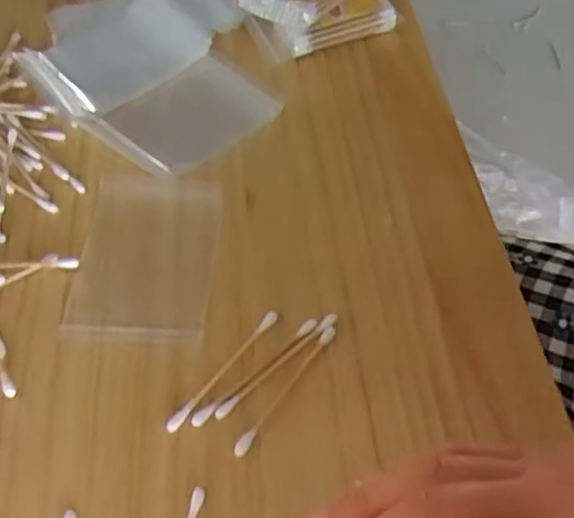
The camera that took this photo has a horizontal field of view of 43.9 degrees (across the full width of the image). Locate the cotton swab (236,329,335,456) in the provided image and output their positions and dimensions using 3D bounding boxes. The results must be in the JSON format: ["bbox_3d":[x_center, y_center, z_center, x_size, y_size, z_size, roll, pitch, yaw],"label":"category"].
[{"bbox_3d":[0.000,0.056,0.308,0.006,0.004,0.072,29,58,19],"label":"cotton swab"}]

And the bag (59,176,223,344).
[{"bbox_3d":[-0.069,-0.002,0.354,0.066,0.009,0.096,4,53,2],"label":"bag"}]

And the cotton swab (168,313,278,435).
[{"bbox_3d":[-0.028,0.048,0.314,0.006,0.006,0.071,33,59,21],"label":"cotton swab"}]

